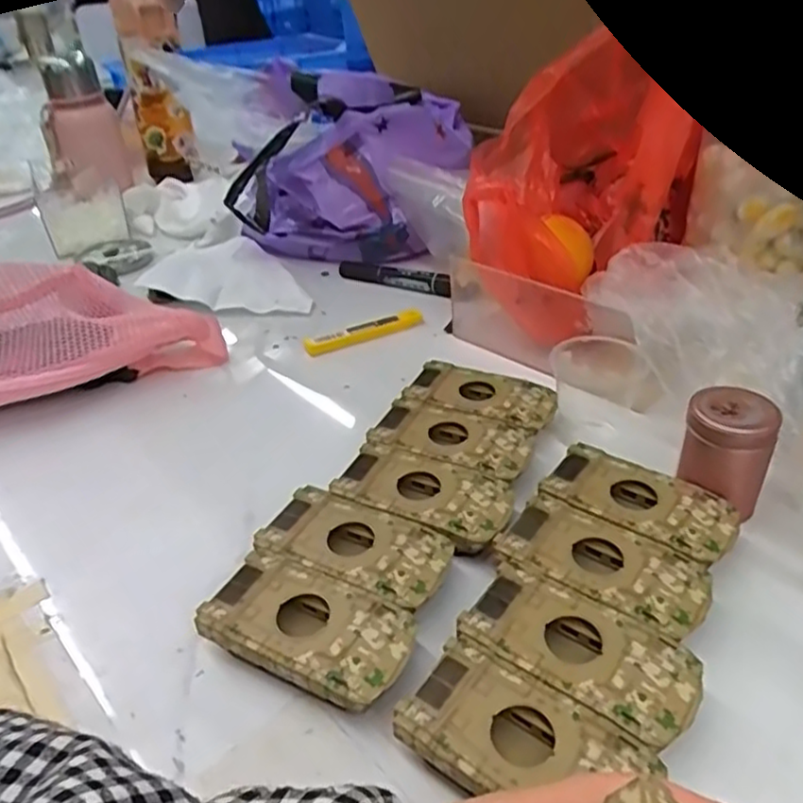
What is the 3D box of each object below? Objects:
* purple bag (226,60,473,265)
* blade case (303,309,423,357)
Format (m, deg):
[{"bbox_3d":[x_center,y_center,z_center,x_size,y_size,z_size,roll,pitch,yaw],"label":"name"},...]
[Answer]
[{"bbox_3d":[-0.052,-0.257,0.731,0.229,0.148,0.239,-5,34,-2],"label":"purple bag"},{"bbox_3d":[-0.030,-0.061,0.572,0.104,0.012,0.013,-20,38,-22],"label":"blade case"}]

